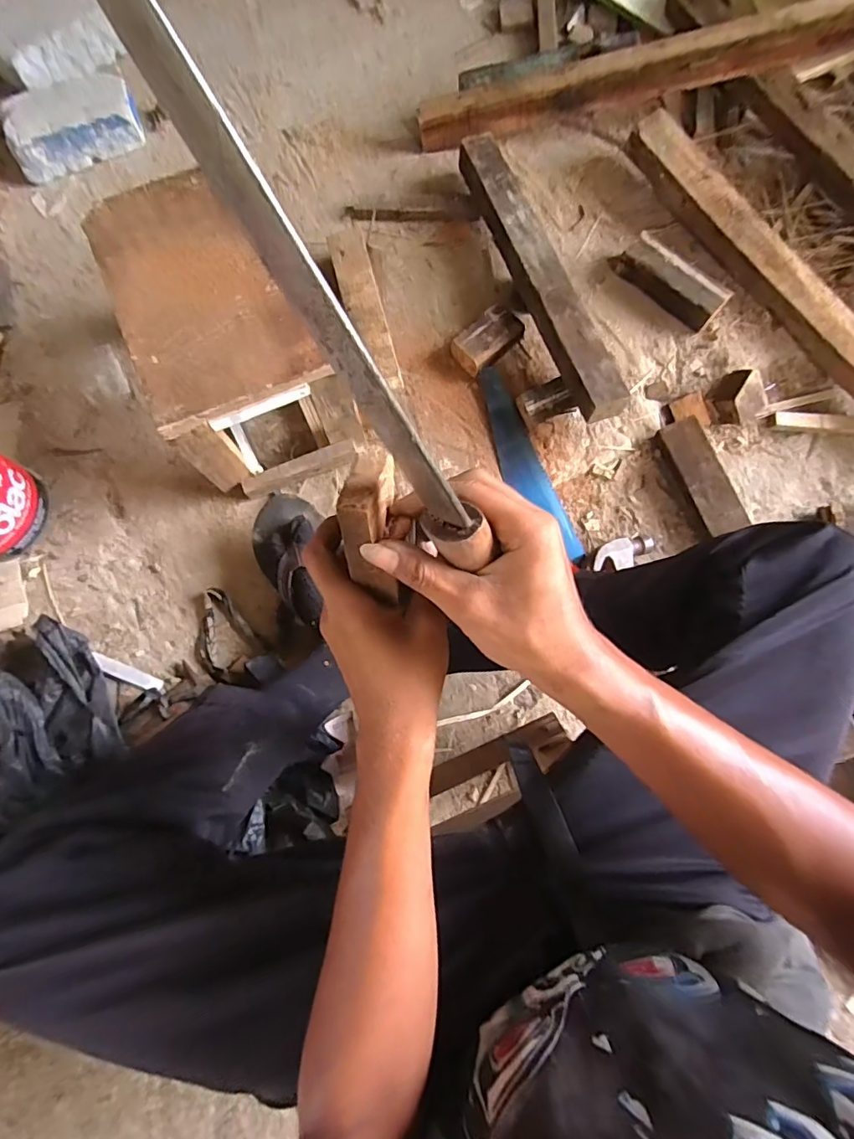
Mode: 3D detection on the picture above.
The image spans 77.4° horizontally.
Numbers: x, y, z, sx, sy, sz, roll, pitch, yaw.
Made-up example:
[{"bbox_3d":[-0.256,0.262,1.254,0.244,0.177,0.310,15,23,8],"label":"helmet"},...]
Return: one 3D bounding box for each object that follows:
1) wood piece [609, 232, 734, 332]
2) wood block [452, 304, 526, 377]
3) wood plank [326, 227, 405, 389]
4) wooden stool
[{"bbox_3d":[0.388,-0.465,0.859,0.190,0.048,0.067,40,80,8],"label":"wood piece"},{"bbox_3d":[0.094,-0.355,0.825,0.107,0.039,0.065,-39,80,-8],"label":"wood block"},{"bbox_3d":[-0.093,-0.386,0.785,0.056,0.022,0.259,-13,78,-3],"label":"wood plank"},{"bbox_3d":[-0.254,-0.302,0.729,0.223,0.220,0.333,-24,78,-5],"label":"wooden stool"}]

